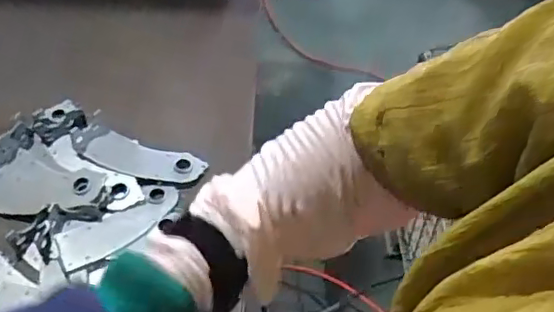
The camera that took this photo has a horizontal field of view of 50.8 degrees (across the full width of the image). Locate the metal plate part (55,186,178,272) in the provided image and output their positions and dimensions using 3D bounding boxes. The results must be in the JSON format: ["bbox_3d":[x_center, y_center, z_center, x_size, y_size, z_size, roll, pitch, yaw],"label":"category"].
[{"bbox_3d":[-0.203,0.090,0.764,0.159,0.007,0.070,-23,55,-19],"label":"metal plate part"}]

